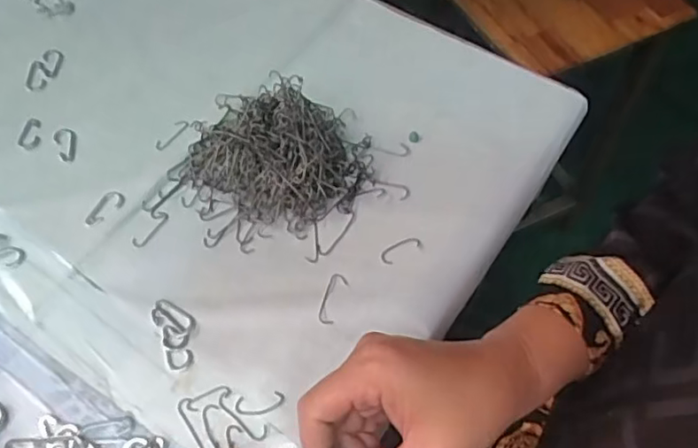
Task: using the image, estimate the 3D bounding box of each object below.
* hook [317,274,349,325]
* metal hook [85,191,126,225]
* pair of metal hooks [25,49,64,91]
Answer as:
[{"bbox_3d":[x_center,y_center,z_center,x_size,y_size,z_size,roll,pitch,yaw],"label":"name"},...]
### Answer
[{"bbox_3d":[-0.013,0.055,0.439,0.014,0.004,0.040,17,61,10],"label":"hook"},{"bbox_3d":[-0.201,-0.014,0.481,0.019,0.005,0.036,32,65,18],"label":"metal hook"},{"bbox_3d":[-0.291,-0.148,0.560,0.026,0.006,0.050,3,60,2],"label":"pair of metal hooks"}]

